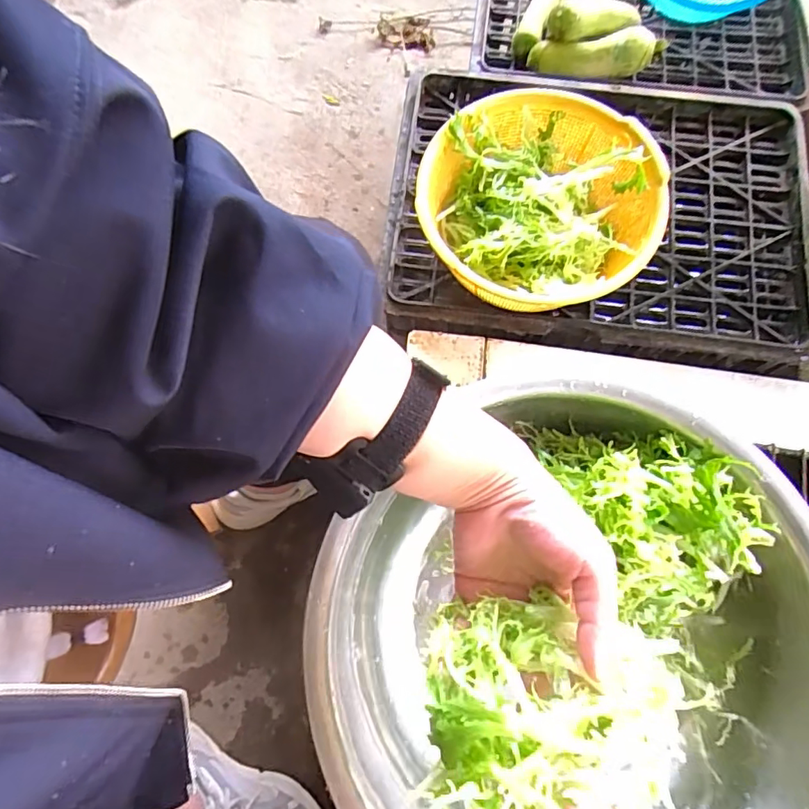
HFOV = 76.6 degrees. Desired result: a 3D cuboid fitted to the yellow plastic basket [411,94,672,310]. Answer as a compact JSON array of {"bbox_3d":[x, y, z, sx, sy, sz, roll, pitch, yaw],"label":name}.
[{"bbox_3d":[0.137,-0.200,0.518,0.216,0.079,0.218,5,73,3],"label":"yellow plastic basket"}]

